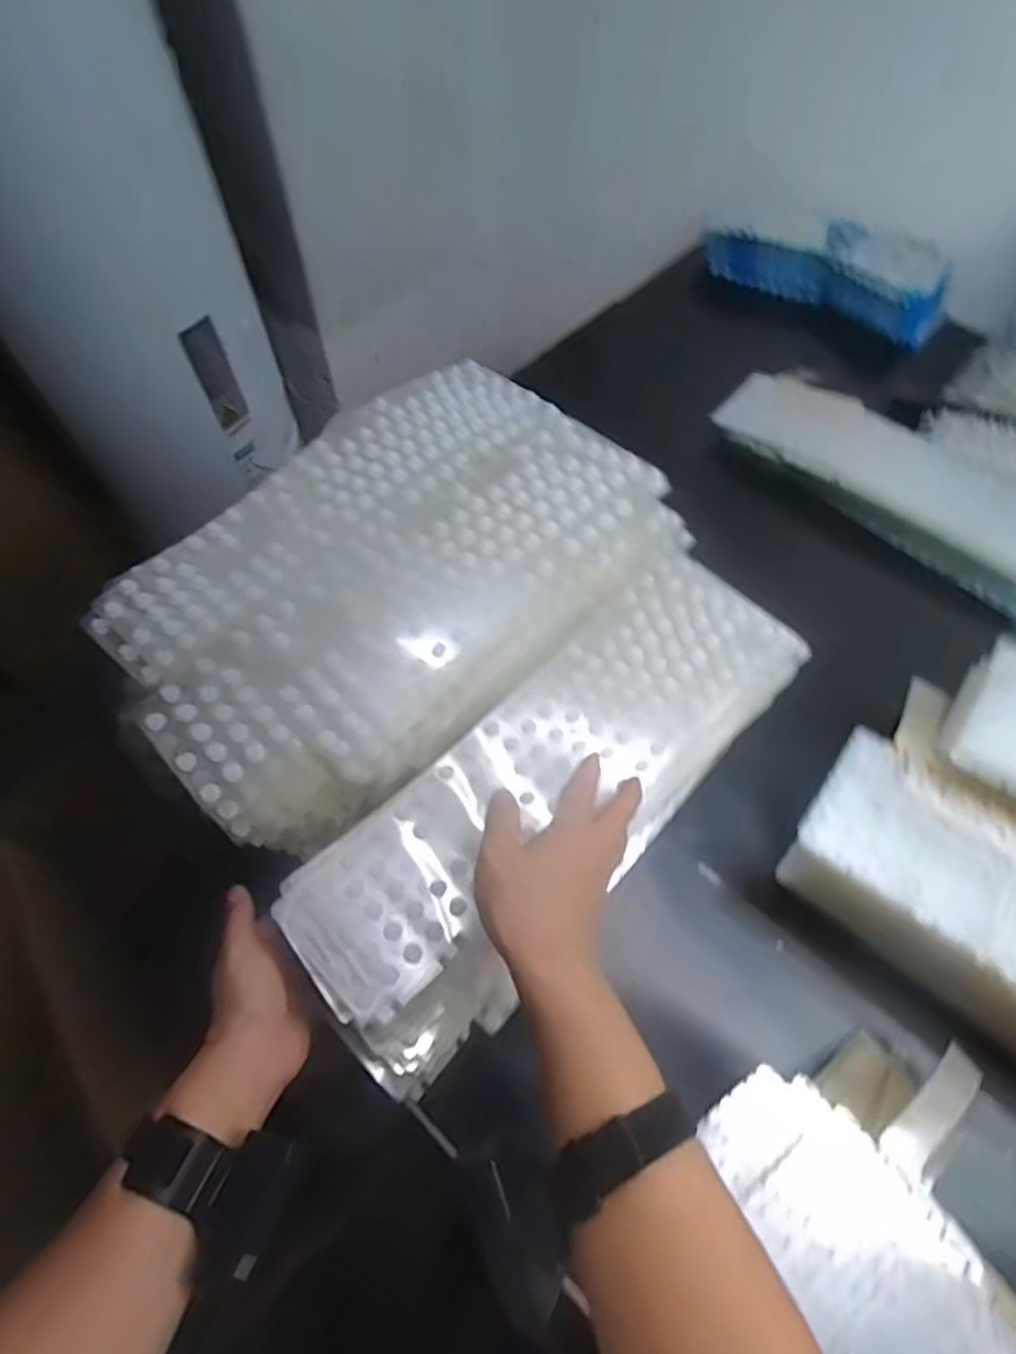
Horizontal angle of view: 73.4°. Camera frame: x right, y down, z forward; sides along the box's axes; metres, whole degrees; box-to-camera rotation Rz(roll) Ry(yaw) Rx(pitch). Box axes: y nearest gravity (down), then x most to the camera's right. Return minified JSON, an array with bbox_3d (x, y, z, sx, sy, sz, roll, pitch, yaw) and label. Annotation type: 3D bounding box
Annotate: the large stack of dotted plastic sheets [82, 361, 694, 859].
[{"bbox_3d":[-0.092,-0.088,0.577,0.449,0.110,0.270,-39,68,-21],"label":"large stack of dotted plastic sheets"}]

